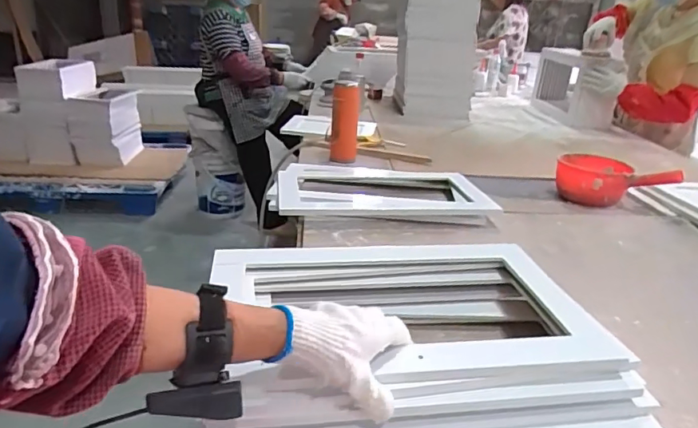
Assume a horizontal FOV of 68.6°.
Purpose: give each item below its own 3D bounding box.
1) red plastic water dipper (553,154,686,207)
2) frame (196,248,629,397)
[{"bbox_3d":[0.623,-0.077,1.208,0.249,0.095,0.188,14,26,24],"label":"red plastic water dipper"},{"bbox_3d":[0.059,0.104,0.593,0.426,0.038,0.251,1,24,-11],"label":"frame"}]

